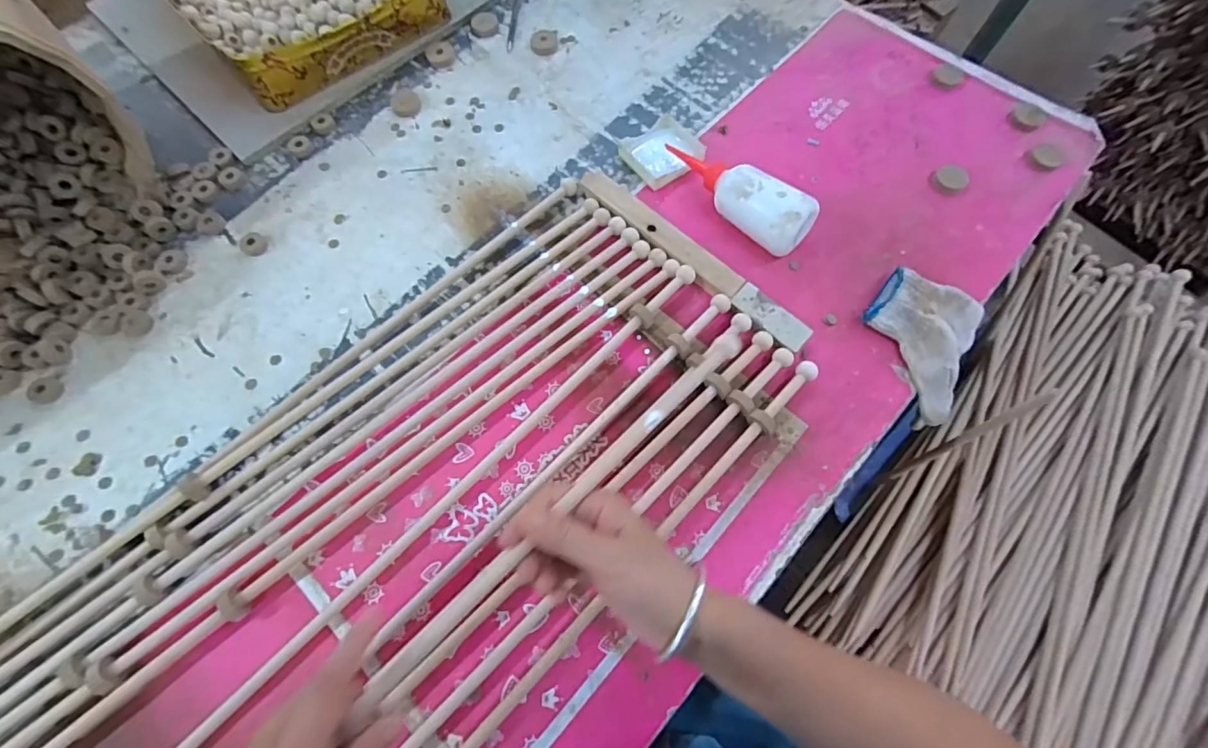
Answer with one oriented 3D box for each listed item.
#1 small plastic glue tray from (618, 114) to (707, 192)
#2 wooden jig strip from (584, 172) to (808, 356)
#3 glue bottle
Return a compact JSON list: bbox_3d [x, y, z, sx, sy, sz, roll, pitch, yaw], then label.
[{"bbox_3d":[0.068,-0.256,0.585,0.080,0.017,0.079,-36,72,-13],"label":"small plastic glue tray"},{"bbox_3d":[0.087,-0.122,0.527,0.287,0.015,0.032,42,75,15],"label":"wooden jig strip"},{"bbox_3d":[0.132,-0.190,0.535,0.172,0.060,0.049,38,74,14],"label":"glue bottle"}]

